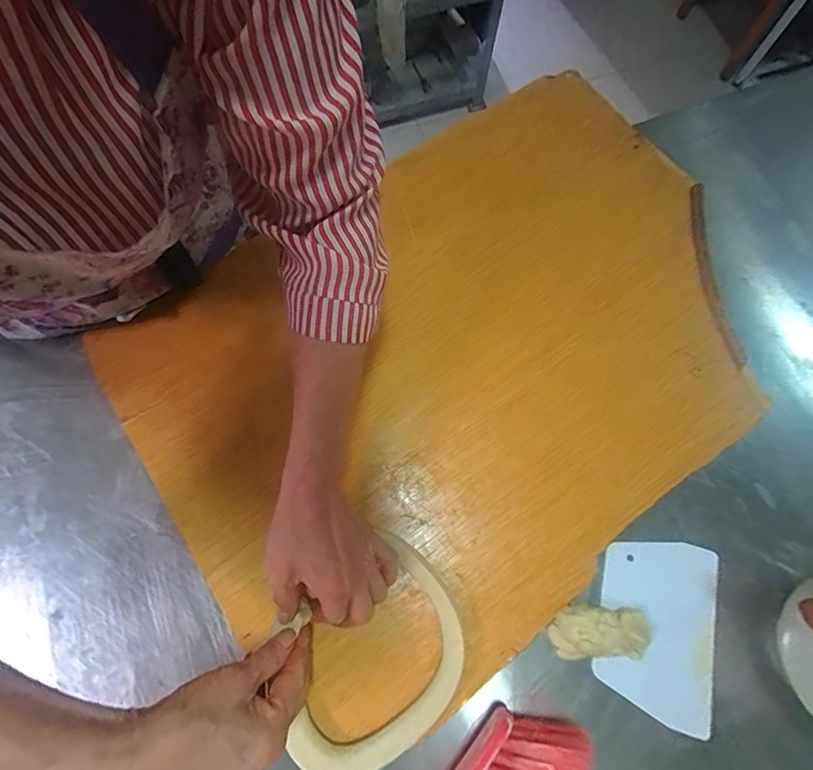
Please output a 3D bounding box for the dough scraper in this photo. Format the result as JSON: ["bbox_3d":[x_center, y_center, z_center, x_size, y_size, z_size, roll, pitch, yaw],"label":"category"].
[{"bbox_3d":[0.229,0.216,0.375,0.106,0.010,0.146,19,73,2],"label":"dough scraper"}]

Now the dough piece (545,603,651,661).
[{"bbox_3d":[0.170,0.217,0.363,0.082,0.026,0.043,0,72,-2],"label":"dough piece"}]

